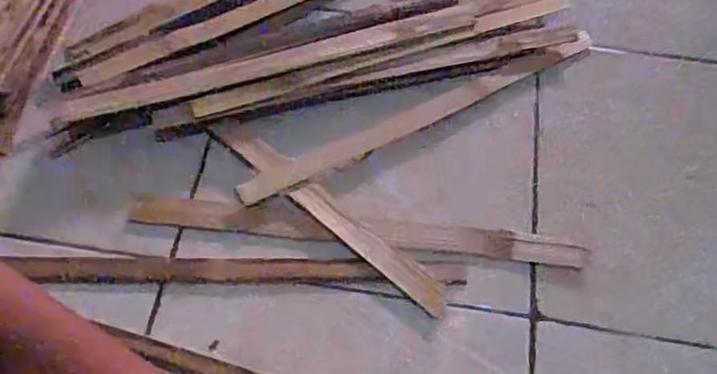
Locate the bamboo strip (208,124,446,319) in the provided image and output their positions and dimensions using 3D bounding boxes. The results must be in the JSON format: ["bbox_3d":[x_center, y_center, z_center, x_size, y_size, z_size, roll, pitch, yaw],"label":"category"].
[{"bbox_3d":[-0.028,0.021,0.561,0.253,0.007,0.026,39,68,14],"label":"bamboo strip"}]

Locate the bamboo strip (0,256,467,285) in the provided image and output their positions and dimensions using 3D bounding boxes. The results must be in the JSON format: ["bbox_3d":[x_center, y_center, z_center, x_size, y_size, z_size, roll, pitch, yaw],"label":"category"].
[{"bbox_3d":[-0.098,0.069,0.535,0.366,0.007,0.024,0,62,-1],"label":"bamboo strip"}]

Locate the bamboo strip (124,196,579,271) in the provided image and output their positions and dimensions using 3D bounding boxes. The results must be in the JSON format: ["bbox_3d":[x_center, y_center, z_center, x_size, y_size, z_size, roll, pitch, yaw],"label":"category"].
[{"bbox_3d":[0.000,0.036,0.556,0.383,0.006,0.032,6,62,2],"label":"bamboo strip"}]

